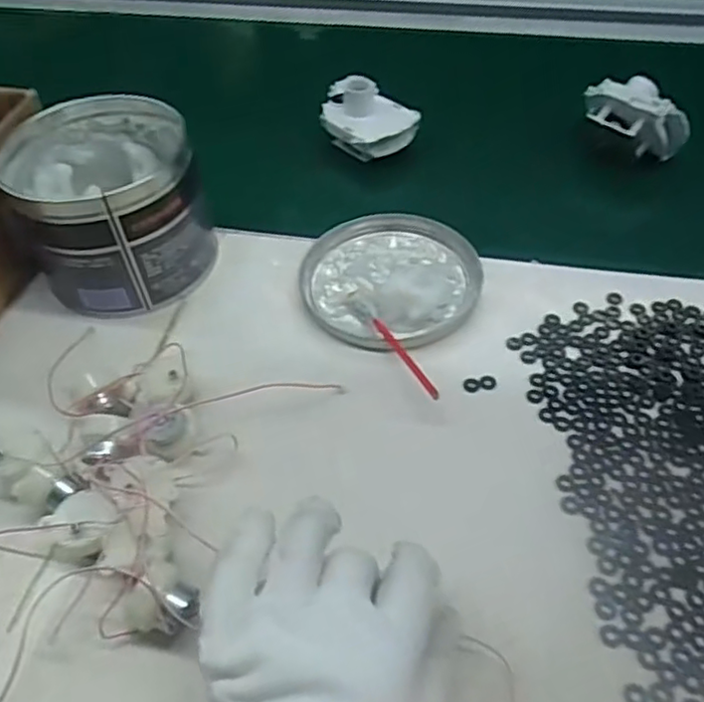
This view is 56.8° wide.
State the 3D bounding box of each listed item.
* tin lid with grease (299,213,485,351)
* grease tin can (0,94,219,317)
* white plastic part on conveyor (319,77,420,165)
[{"bbox_3d":[0.028,-0.058,0.476,0.124,0.019,0.126,-1,49,1],"label":"tin lid with grease"},{"bbox_3d":[-0.174,-0.108,0.470,0.118,0.102,0.129,-1,49,1],"label":"grease tin can"},{"bbox_3d":[0.011,-0.210,0.586,0.060,0.048,0.086,-33,56,-24],"label":"white plastic part on conveyor"}]

